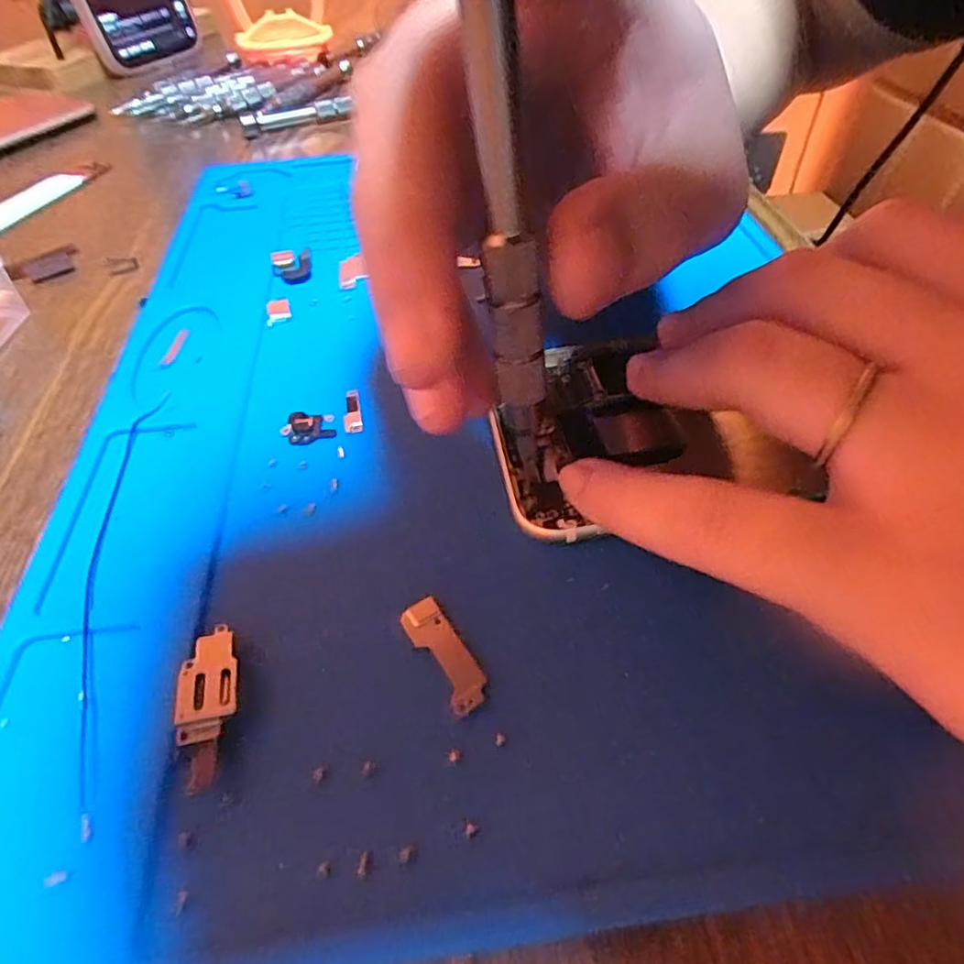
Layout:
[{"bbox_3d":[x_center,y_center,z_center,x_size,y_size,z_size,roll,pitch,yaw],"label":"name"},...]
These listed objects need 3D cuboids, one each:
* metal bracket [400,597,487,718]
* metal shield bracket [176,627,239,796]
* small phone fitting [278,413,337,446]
[{"bbox_3d":[-0.008,0.033,0.122,0.009,0.004,0.026,-26,52,-19],"label":"metal bracket"},{"bbox_3d":[-0.051,0.042,0.116,0.010,0.005,0.030,-13,49,-9],"label":"metal shield bracket"},{"bbox_3d":[-0.049,-0.016,0.171,0.014,0.004,0.011,-15,49,-10],"label":"small phone fitting"}]

